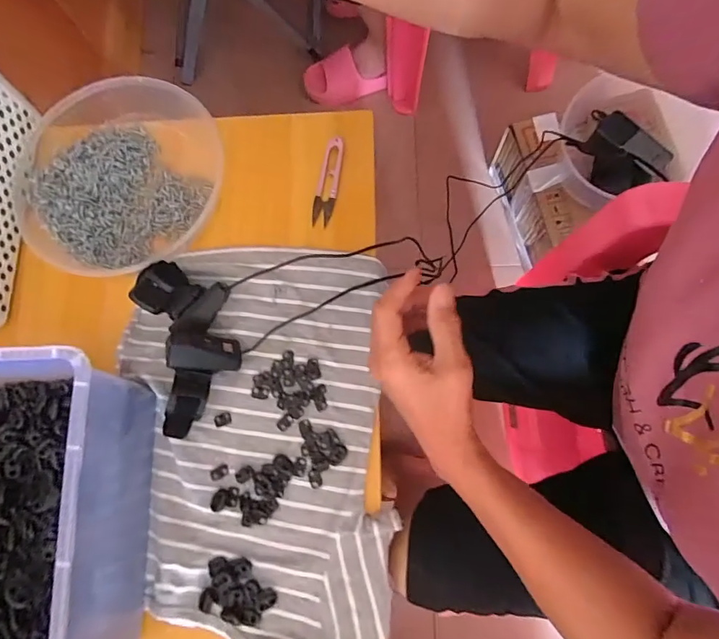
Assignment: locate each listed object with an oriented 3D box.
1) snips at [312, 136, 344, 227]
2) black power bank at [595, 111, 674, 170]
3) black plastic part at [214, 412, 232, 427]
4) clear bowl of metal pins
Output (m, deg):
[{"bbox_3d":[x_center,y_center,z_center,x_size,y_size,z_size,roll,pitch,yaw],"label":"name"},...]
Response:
[{"bbox_3d":[-0.034,-0.153,0.488,0.024,0.006,0.098,13,89,10],"label":"snips"},{"bbox_3d":[0.473,-0.308,0.756,0.131,0.029,0.044,32,108,1],"label":"black power bank"},{"bbox_3d":[-0.140,0.102,0.448,0.018,0.004,0.012,-22,80,-1],"label":"black plastic part"},{"bbox_3d":[-0.274,-0.154,0.489,0.223,0.052,0.217,-1,80,3],"label":"clear bowl of metal pins"}]

